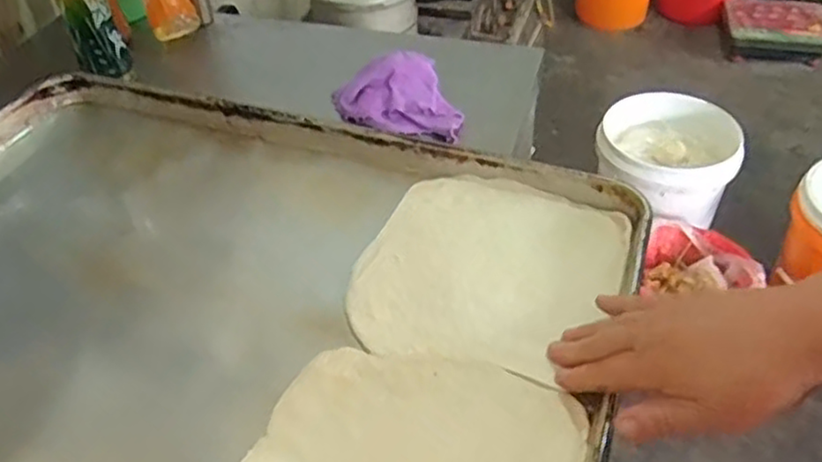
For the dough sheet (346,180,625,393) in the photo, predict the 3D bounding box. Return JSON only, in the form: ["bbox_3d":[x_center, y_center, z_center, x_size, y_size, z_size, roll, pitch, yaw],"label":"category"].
[{"bbox_3d":[0.057,0.027,0.538,0.180,0.010,0.190,15,46,20],"label":"dough sheet"}]

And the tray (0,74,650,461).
[{"bbox_3d":[-0.158,0.045,0.521,0.596,0.037,0.412,13,45,17],"label":"tray"}]

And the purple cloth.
[{"bbox_3d":[-0.009,-0.177,0.896,0.163,0.019,0.113,14,73,11],"label":"purple cloth"}]

